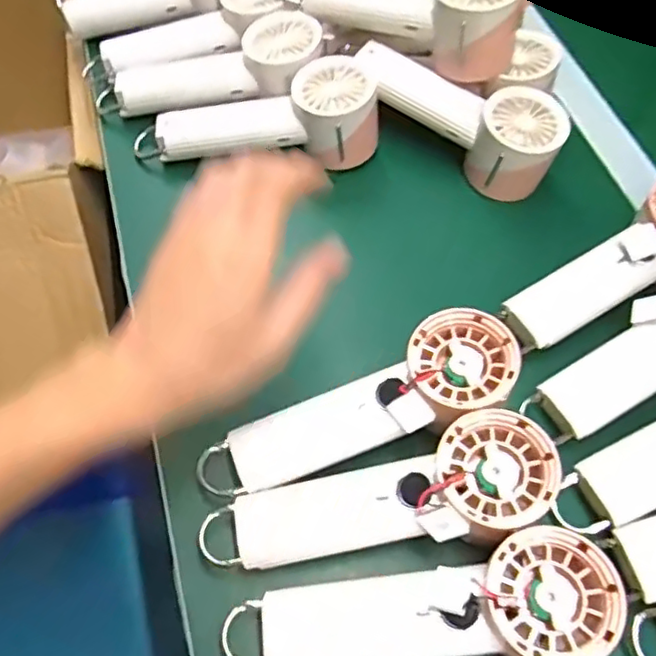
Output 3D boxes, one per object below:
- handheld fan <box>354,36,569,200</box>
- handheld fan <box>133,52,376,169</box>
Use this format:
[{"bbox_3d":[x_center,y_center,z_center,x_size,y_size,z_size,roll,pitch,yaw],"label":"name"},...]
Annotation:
[{"bbox_3d":[0.097,-0.161,0.497,0.168,0.059,0.068,21,61,11],"label":"handheld fan"},{"bbox_3d":[-0.056,-0.160,0.491,0.188,0.057,0.069,-10,60,-7],"label":"handheld fan"}]

